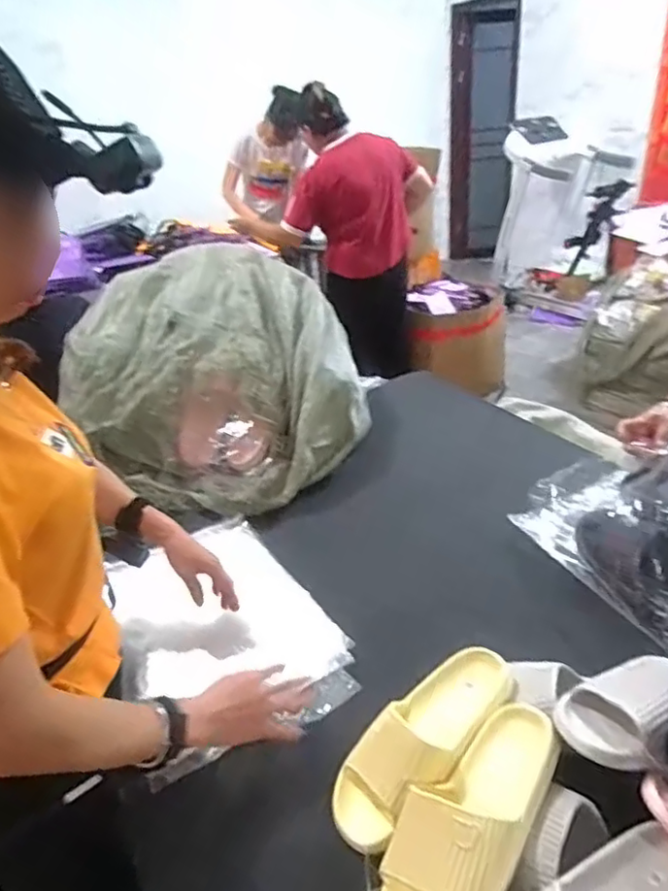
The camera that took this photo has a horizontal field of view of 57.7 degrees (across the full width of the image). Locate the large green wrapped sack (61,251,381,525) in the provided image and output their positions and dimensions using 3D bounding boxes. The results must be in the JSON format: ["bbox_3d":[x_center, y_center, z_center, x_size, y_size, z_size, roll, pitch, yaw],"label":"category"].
[{"bbox_3d":[-0.267,-0.160,1.288,0.603,0.329,0.534,17,37,33],"label":"large green wrapped sack"}]

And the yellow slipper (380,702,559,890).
[{"bbox_3d":[0.133,0.361,0.590,0.109,0.070,0.245,16,37,33],"label":"yellow slipper"}]

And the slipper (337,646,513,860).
[{"bbox_3d":[0.099,0.331,0.674,0.248,0.079,0.098,-29,37,-34],"label":"slipper"}]

